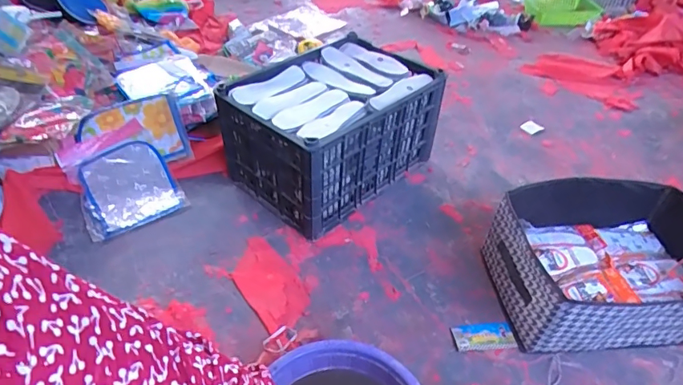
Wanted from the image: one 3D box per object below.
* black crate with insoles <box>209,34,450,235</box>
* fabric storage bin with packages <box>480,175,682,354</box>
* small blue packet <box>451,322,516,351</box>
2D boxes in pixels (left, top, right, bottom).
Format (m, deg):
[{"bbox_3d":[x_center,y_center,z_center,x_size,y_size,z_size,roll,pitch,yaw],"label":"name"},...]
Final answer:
[{"bbox_3d":[-0.029,-0.169,1.244,0.360,0.293,0.469,34,51,29],"label":"black crate with insoles"},{"bbox_3d":[0.559,0.145,0.983,0.443,0.187,0.337,-3,43,-6],"label":"fabric storage bin with packages"},{"bbox_3d":[0.286,0.289,0.934,0.124,0.010,0.056,-3,43,-7],"label":"small blue packet"}]

